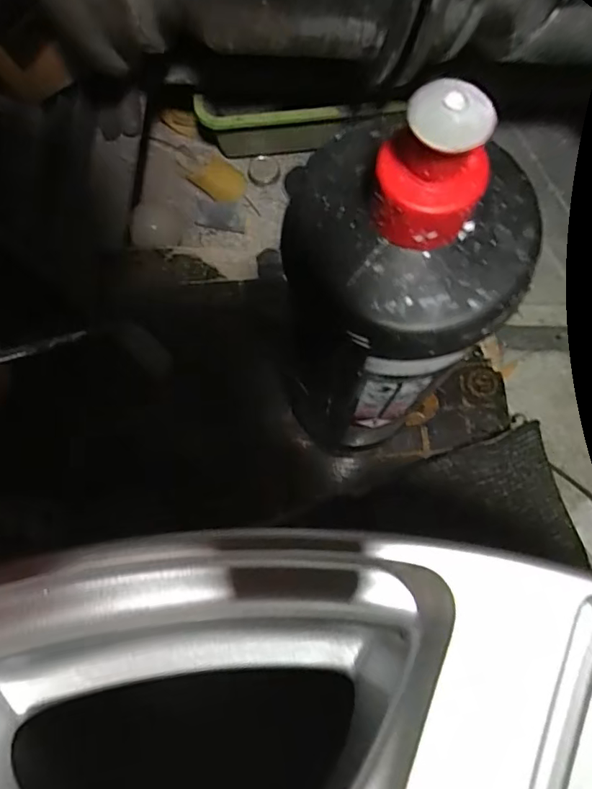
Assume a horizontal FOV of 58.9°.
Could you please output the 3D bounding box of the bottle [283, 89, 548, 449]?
[{"bbox_3d":[0.033,-0.026,0.200,0.075,0.192,0.077,9,76,3],"label":"bottle"}]

